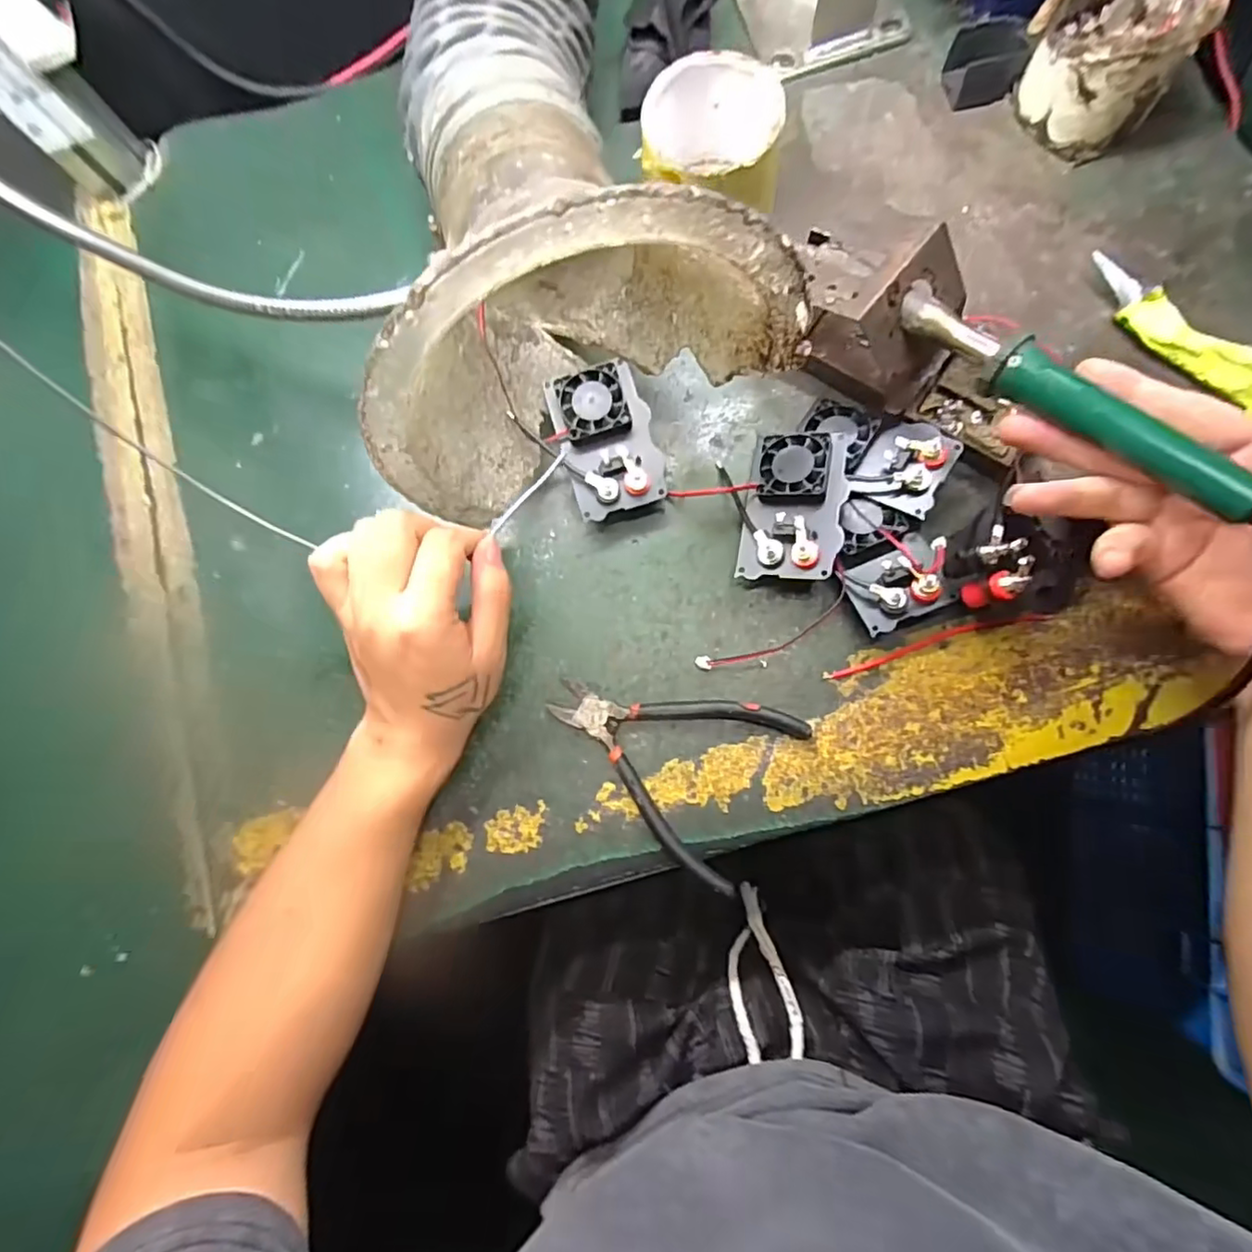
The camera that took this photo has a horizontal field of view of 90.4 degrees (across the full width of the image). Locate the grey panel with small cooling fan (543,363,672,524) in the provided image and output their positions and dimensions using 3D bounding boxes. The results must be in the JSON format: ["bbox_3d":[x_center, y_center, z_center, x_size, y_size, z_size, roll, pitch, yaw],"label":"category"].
[{"bbox_3d":[-0.010,-0.112,0.387,0.056,0.036,0.090,-17,80,2],"label":"grey panel with small cooling fan"}]

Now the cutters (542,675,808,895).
[{"bbox_3d":[0.023,0.071,0.364,0.138,0.014,0.103,30,85,8],"label":"cutters"}]

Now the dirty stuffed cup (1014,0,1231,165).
[{"bbox_3d":[0.301,-0.362,0.387,0.089,0.064,0.087,-1,81,5],"label":"dirty stuffed cup"}]

